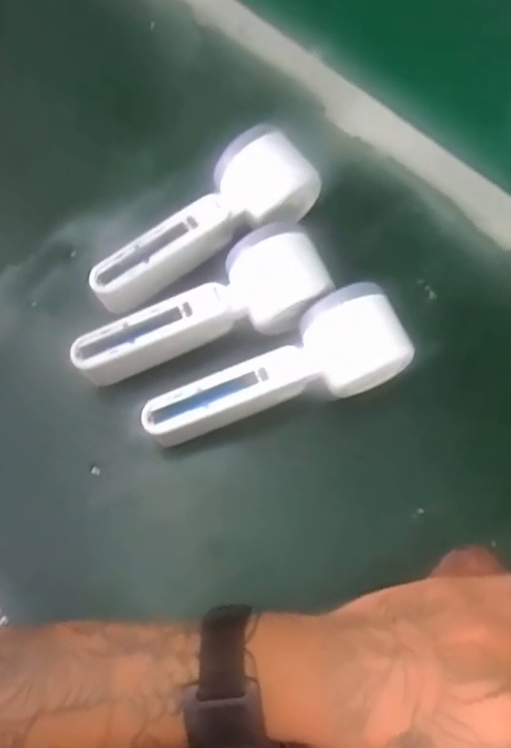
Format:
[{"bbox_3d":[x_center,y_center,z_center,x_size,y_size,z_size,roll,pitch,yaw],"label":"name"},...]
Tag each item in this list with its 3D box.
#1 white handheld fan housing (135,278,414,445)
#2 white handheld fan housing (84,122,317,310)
[{"bbox_3d":[0.013,0.005,0.385,0.162,0.045,0.058,-25,72,-9],"label":"white handheld fan housing"},{"bbox_3d":[-0.032,-0.096,0.409,0.167,0.043,0.058,-40,75,-13],"label":"white handheld fan housing"}]

